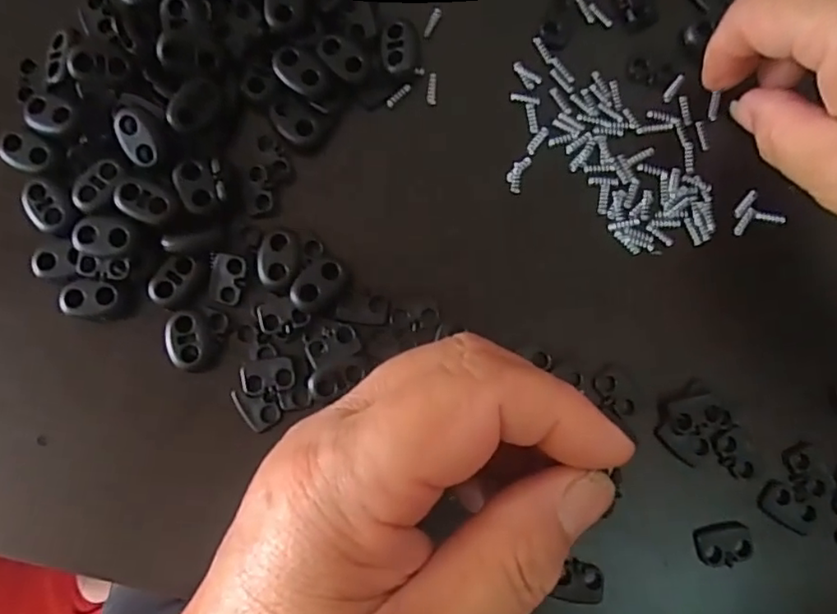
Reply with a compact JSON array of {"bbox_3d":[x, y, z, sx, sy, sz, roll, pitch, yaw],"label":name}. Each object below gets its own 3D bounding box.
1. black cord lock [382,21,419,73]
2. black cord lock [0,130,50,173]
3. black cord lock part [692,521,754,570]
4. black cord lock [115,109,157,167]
[{"bbox_3d":[-0.006,-0.094,0.221,0.013,0.008,0.018,-1,83,-1],"label":"black cord lock"},{"bbox_3d":[-0.137,-0.054,0.208,0.018,0.004,0.012,28,83,2],"label":"black cord lock"},{"bbox_3d":[0.106,0.082,0.210,0.019,0.005,0.013,-7,83,-2],"label":"black cord lock part"},{"bbox_3d":[-0.095,-0.057,0.205,0.013,0.005,0.019,-25,112,-1],"label":"black cord lock"}]

